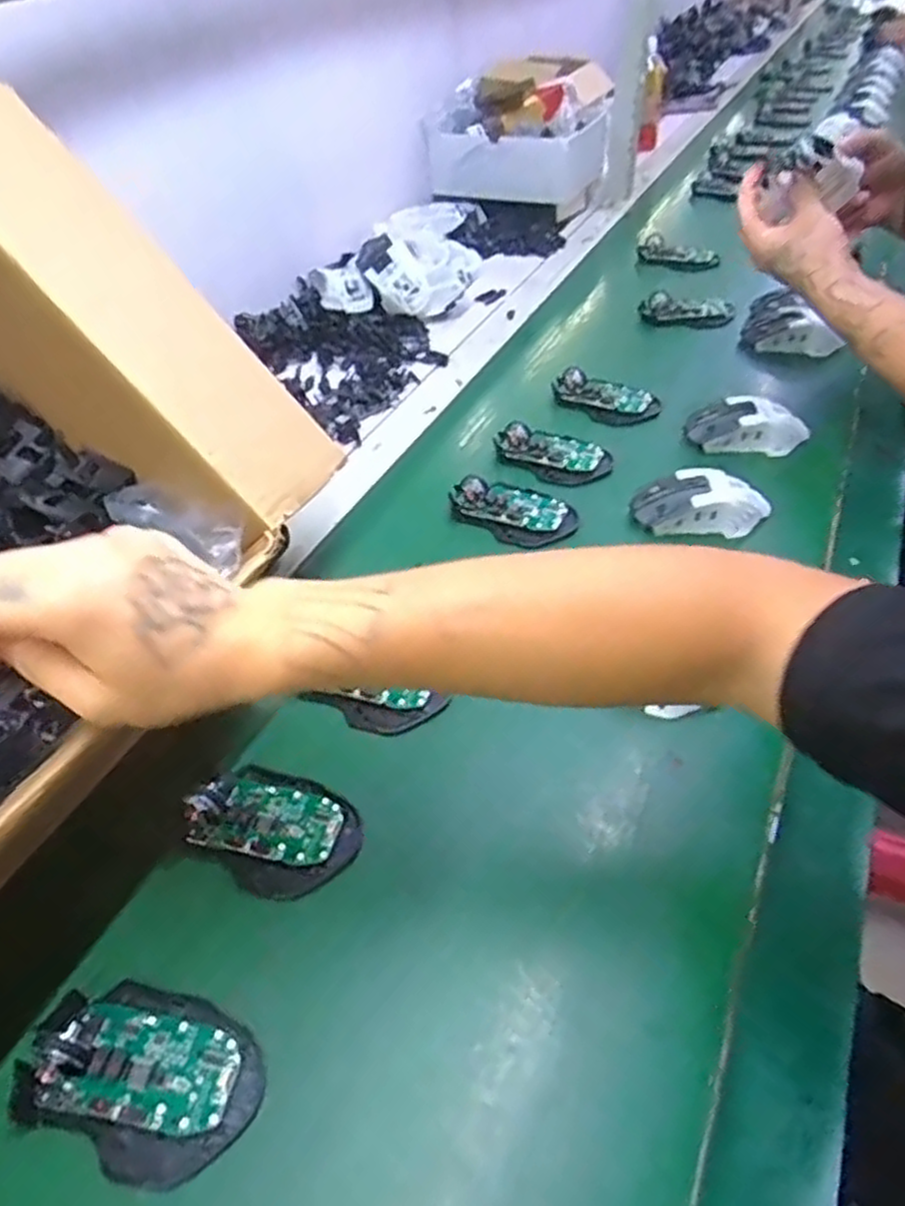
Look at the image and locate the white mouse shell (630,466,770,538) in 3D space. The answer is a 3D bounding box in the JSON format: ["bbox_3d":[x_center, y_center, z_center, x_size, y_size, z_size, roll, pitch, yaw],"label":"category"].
[{"bbox_3d":[0.214,-0.086,0.636,0.113,0.042,0.057,5,45,8],"label":"white mouse shell"}]

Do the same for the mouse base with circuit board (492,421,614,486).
[{"bbox_3d":[0.094,-0.150,0.716,0.113,0.025,0.067,25,51,25],"label":"mouse base with circuit board"}]

